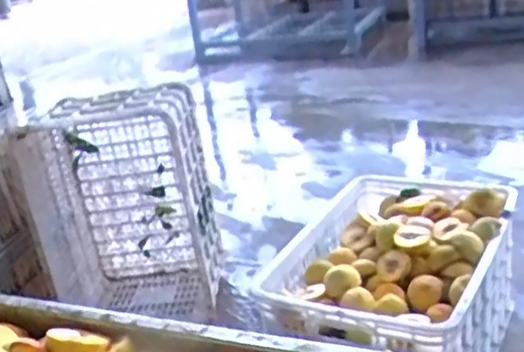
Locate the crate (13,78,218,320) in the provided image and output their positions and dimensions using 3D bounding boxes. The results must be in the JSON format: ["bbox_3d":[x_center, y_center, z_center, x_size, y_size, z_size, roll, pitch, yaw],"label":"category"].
[{"bbox_3d":[-0.316,0.092,1.481,0.366,0.527,0.296,-6,21,3],"label":"crate"}]

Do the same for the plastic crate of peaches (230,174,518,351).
[{"bbox_3d":[0.262,0.221,1.241,0.368,0.265,0.541,6,25,31],"label":"plastic crate of peaches"}]

